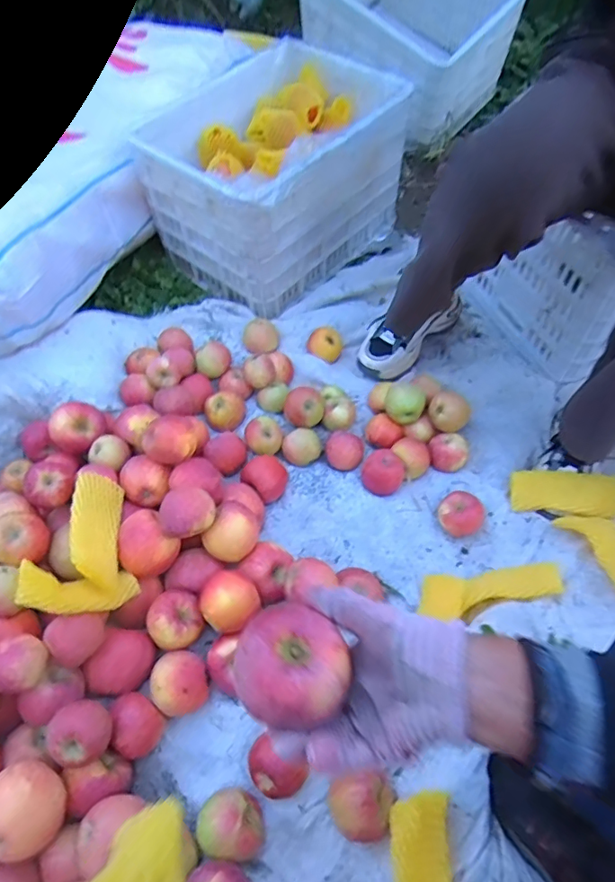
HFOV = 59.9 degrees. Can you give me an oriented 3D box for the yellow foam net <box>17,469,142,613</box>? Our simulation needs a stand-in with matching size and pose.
[{"bbox_3d":[-0.294,0.128,0.684,0.113,0.100,0.187,-15,54,-12],"label":"yellow foam net"}]

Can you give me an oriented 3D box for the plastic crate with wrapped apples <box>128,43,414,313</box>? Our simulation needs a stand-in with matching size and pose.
[{"bbox_3d":[-0.059,-0.590,1.212,0.365,0.322,0.581,30,58,21],"label":"plastic crate with wrapped apples"}]

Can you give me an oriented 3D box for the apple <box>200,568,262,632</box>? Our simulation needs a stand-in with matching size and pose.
[{"bbox_3d":[-0.101,0.203,0.680,0.074,0.053,0.063,-37,61,-25],"label":"apple"}]

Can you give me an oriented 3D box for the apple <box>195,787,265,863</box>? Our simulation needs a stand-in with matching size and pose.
[{"bbox_3d":[-0.086,0.435,0.606,0.076,0.055,0.065,7,53,5],"label":"apple"}]

